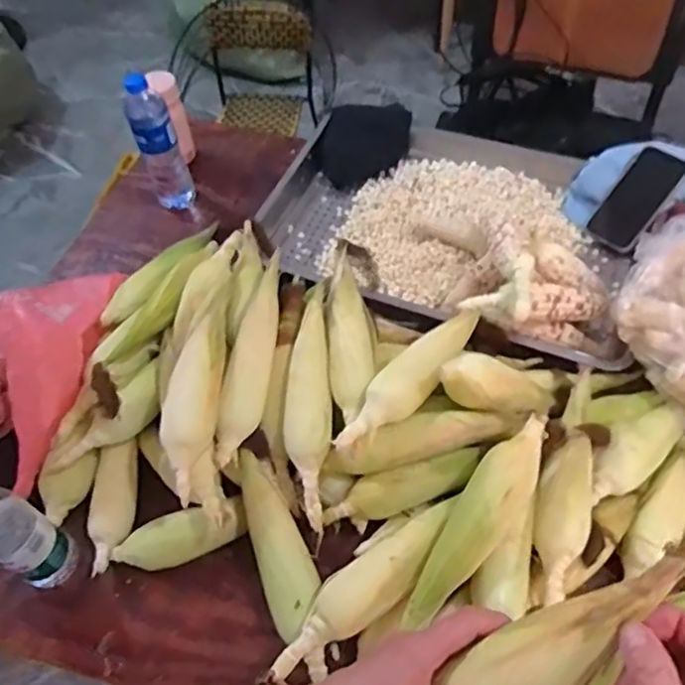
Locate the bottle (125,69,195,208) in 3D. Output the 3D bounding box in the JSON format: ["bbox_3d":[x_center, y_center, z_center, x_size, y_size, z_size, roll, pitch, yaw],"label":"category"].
[{"bbox_3d":[-0.290,-0.308,1.013,0.060,0.233,0.063,-20,57,-9],"label":"bottle"}]

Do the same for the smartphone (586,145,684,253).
[{"bbox_3d":[0.454,-0.221,0.985,0.077,0.015,0.159,38,103,23],"label":"smartphone"}]

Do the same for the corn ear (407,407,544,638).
[{"bbox_3d":[0.145,0.173,0.649,0.058,0.054,0.226,29,63,21],"label":"corn ear"}]

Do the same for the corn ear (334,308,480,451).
[{"bbox_3d":[0.092,0.032,0.730,0.062,0.067,0.258,32,64,22],"label":"corn ear"}]

